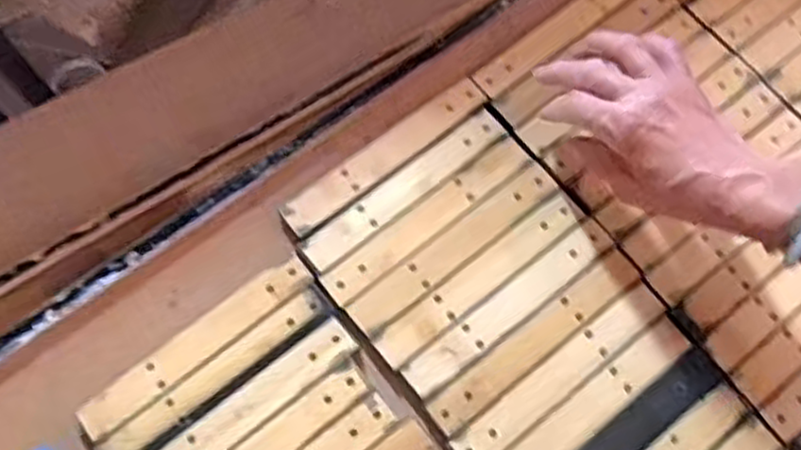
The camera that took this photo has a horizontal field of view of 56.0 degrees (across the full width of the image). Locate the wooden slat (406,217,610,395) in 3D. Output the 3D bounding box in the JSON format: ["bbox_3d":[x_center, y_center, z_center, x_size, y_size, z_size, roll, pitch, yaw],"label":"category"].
[{"bbox_3d":[0.078,0.055,0.530,0.178,0.004,0.027,-37,75,-12],"label":"wooden slat"}]

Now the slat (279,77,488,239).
[{"bbox_3d":[-0.010,-0.055,0.578,0.183,0.005,0.029,-37,75,-12],"label":"slat"}]

